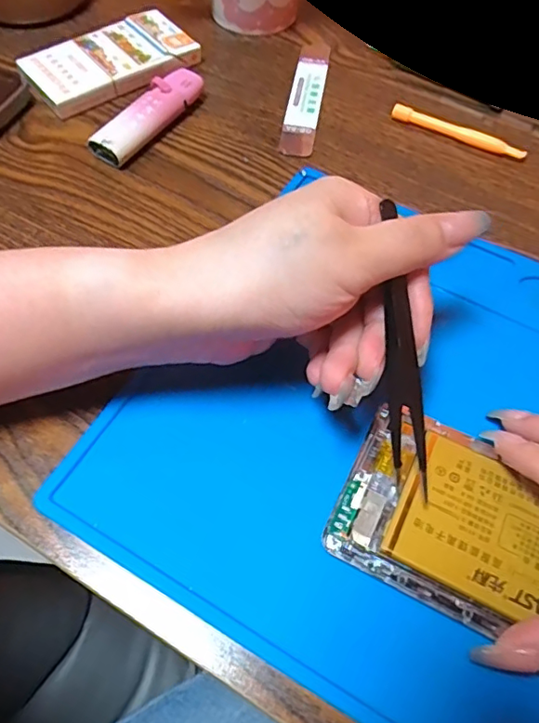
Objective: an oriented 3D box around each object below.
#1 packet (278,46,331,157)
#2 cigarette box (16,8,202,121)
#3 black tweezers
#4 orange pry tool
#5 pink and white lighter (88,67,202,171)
[{"bbox_3d":[0.024,-0.175,0.361,0.021,0.004,0.119,10,60,3],"label":"packet"},{"bbox_3d":[-0.102,-0.196,0.364,0.107,0.015,0.057,-34,66,-20],"label":"cigarette box"},{"bbox_3d":[0.051,-0.004,0.217,0.012,0.006,0.114,-6,91,-6],"label":"black tweezers"},{"bbox_3d":[0.117,-0.142,0.344,0.083,0.008,0.010,24,61,11],"label":"orange pry tool"},{"bbox_3d":[-0.071,-0.148,0.334,0.022,0.017,0.083,30,63,15],"label":"pink and white lighter"}]

